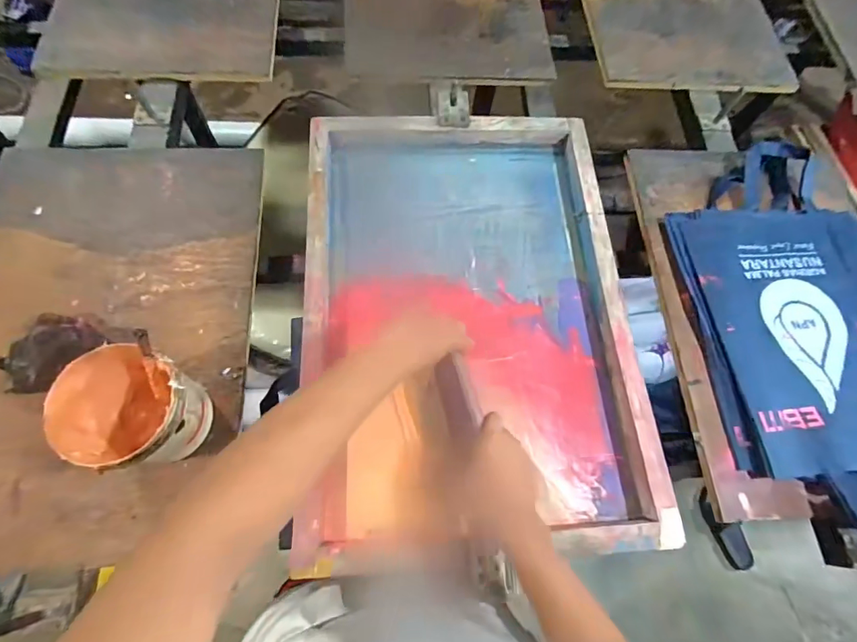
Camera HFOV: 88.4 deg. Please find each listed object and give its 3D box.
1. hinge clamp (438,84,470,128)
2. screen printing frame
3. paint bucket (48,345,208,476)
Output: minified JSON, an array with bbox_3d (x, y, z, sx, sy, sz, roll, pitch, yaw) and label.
[{"bbox_3d":[0.042,-0.361,0.737,0.053,0.016,0.072,2,69,-5],"label":"hinge clamp"},{"bbox_3d":[0.053,-0.028,0.632,0.452,0.034,0.654,-2,68,-4],"label":"screen printing frame"},{"bbox_3d":[-0.324,0.106,0.498,0.119,0.125,0.118,1,68,-3],"label":"paint bucket"}]

